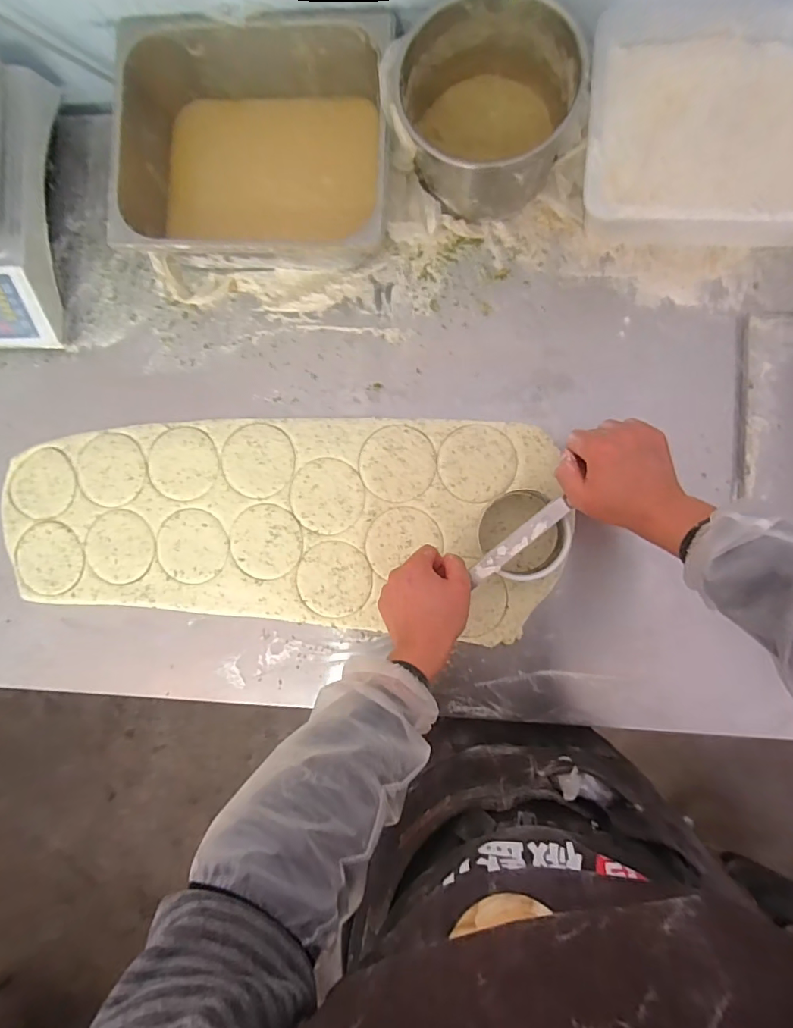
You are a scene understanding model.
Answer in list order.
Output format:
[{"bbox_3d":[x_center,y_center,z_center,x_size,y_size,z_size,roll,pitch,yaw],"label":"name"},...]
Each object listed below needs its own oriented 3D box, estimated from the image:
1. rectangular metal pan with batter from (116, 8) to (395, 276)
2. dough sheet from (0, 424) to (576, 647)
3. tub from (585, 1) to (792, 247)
[{"bbox_3d":[-0.165,-0.430,0.598,0.314,0.109,0.255,4,88,5],"label":"rectangular metal pan with batter"},{"bbox_3d":[-0.162,0.003,0.631,0.701,0.017,0.265,4,88,5],"label":"dough sheet"},{"bbox_3d":[0.368,-0.426,0.555,0.311,0.096,0.253,8,88,6],"label":"tub"}]

